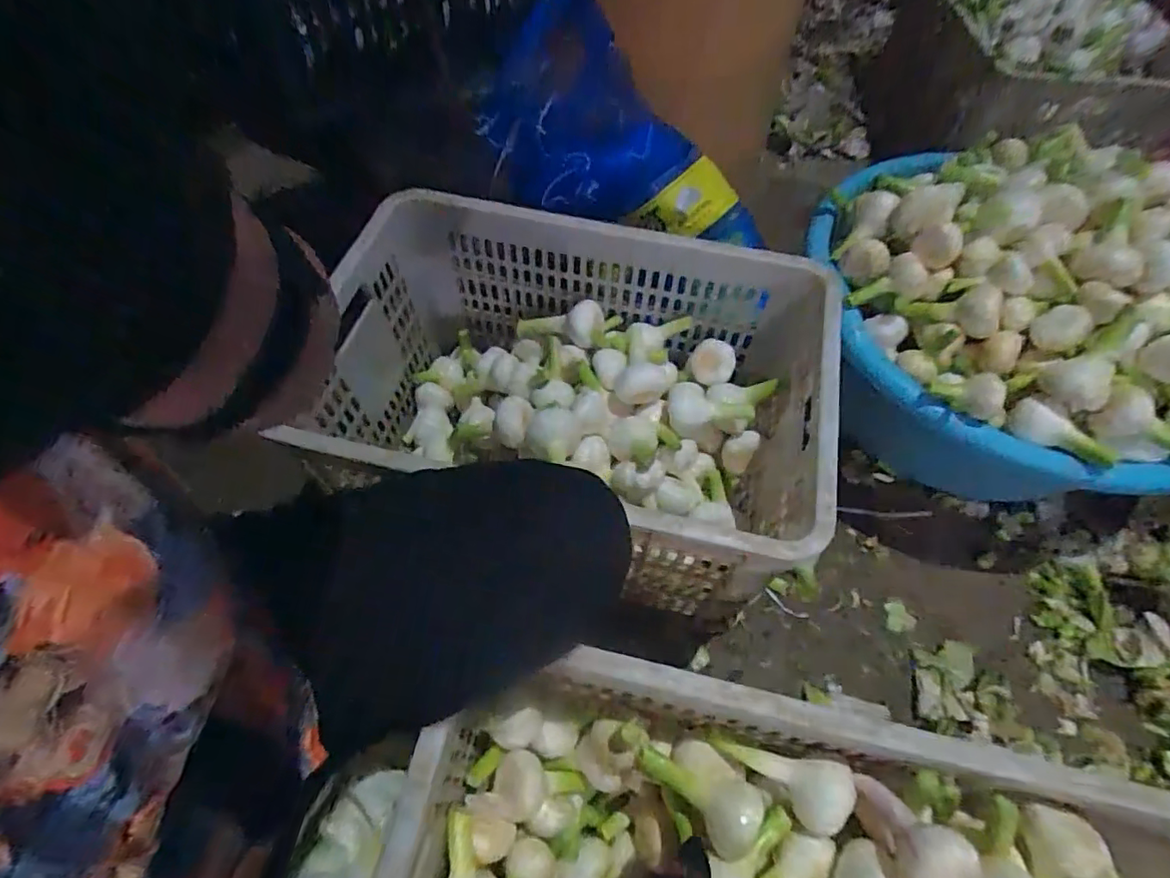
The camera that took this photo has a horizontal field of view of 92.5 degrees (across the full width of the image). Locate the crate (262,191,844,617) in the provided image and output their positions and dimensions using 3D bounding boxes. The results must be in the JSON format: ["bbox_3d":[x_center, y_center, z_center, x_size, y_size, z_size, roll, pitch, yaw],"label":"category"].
[{"bbox_3d":[-0.022,-0.038,0.658,0.536,0.250,0.351,12,59,7],"label":"crate"}]

